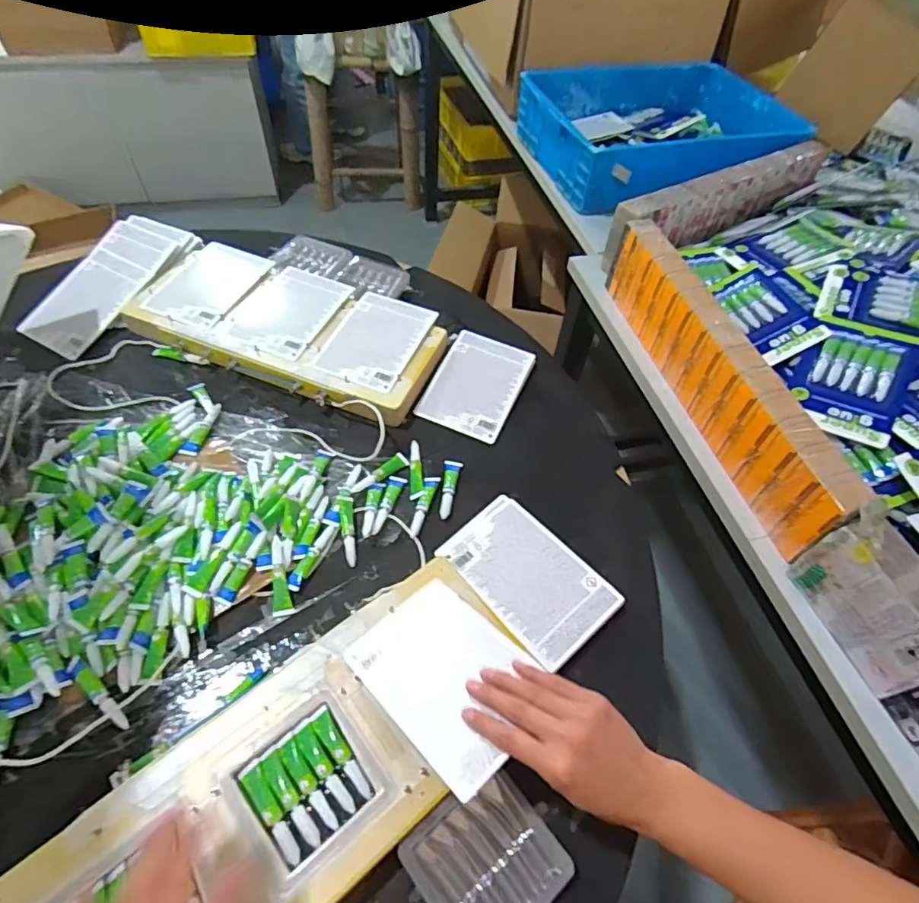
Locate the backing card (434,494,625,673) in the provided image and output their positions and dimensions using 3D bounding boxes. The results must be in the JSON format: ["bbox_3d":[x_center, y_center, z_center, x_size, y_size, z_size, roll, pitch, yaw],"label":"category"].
[{"bbox_3d":[0.073,0.132,0.580,0.113,0.008,0.179,-34,59,-25],"label":"backing card"}]

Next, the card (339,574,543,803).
[{"bbox_3d":[-0.009,0.187,0.458,0.115,0.006,0.169,-33,41,-26],"label":"card"}]

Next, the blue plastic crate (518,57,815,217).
[{"bbox_3d":[0.414,-0.680,1.135,0.500,0.114,0.467,-16,56,-15],"label":"blue plastic crate"}]

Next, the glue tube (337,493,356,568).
[{"bbox_3d":[-0.125,0.088,0.604,0.017,0.013,0.086,-8,54,-10],"label":"glue tube"}]

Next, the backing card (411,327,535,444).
[{"bbox_3d":[0.025,-0.095,0.747,0.118,0.004,0.170,22,60,11],"label":"backing card"}]

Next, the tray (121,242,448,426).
[{"bbox_3d":[-0.237,-0.178,0.764,0.415,0.040,0.202,21,54,12],"label":"tray"}]

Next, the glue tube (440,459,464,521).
[{"bbox_3d":[-0.012,0.044,0.646,0.023,0.011,0.084,9,53,3],"label":"glue tube"}]

